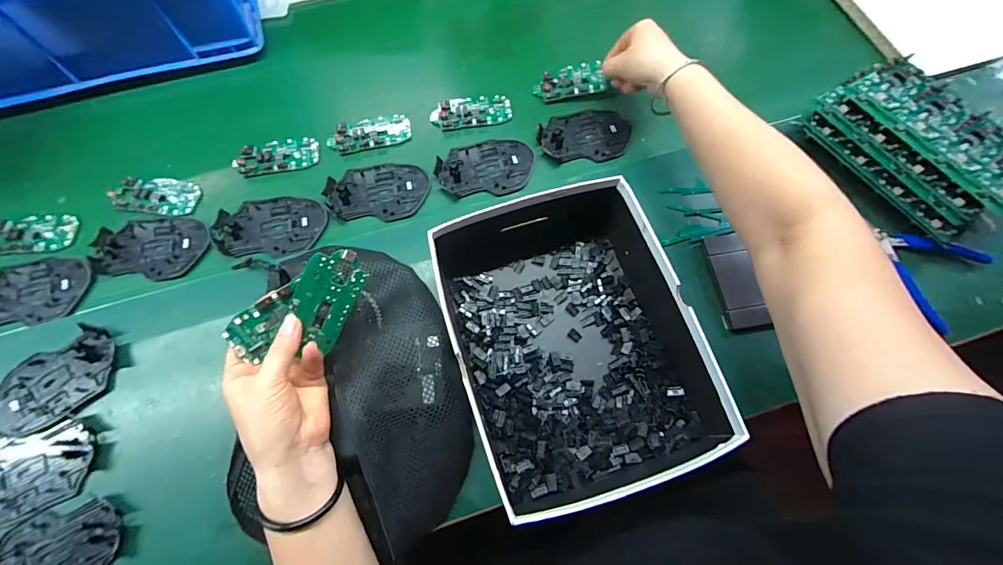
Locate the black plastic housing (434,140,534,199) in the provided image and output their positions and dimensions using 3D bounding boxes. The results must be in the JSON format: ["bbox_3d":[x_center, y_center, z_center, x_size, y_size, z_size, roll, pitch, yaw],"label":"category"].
[{"bbox_3d":[-0.020,-0.137,0.505,0.112,0.011,0.072,-3,69,-2],"label":"black plastic housing"}]

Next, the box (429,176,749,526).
[{"bbox_3d":[0.063,0.053,0.385,0.202,0.086,0.247,-17,70,-7],"label":"box"}]

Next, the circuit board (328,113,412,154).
[{"bbox_3d":[-0.162,-0.183,0.521,0.099,0.008,0.043,-14,70,-6],"label":"circuit board"}]

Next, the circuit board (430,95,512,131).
[{"bbox_3d":[-0.038,-0.218,0.532,0.098,0.008,0.049,-8,69,-4],"label":"circuit board"}]

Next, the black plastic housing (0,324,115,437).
[{"bbox_3d":[-0.426,0.096,0.406,0.109,0.009,0.072,-33,73,-13],"label":"black plastic housing"}]

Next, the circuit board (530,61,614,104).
[{"bbox_3d":[0.085,-0.253,0.536,0.089,0.012,0.043,-12,69,2],"label":"circuit board"}]

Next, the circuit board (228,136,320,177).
[{"bbox_3d":[-0.267,-0.153,0.507,0.092,0.012,0.047,-15,70,-7],"label":"circuit board"}]

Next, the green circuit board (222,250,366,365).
[{"bbox_3d":[-0.159,0.025,0.354,0.114,0.012,0.064,-38,112,-4],"label":"green circuit board"}]

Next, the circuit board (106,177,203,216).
[{"bbox_3d":[-0.395,-0.102,0.485,0.090,0.009,0.048,6,69,1],"label":"circuit board"}]

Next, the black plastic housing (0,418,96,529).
[{"bbox_3d":[-0.425,0.171,0.380,0.104,0.011,0.072,-22,71,-9],"label":"black plastic housing"}]

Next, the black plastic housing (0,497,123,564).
[{"bbox_3d":[-0.379,0.232,0.358,0.108,0.009,0.072,-13,70,-6],"label":"black plastic housing"}]

